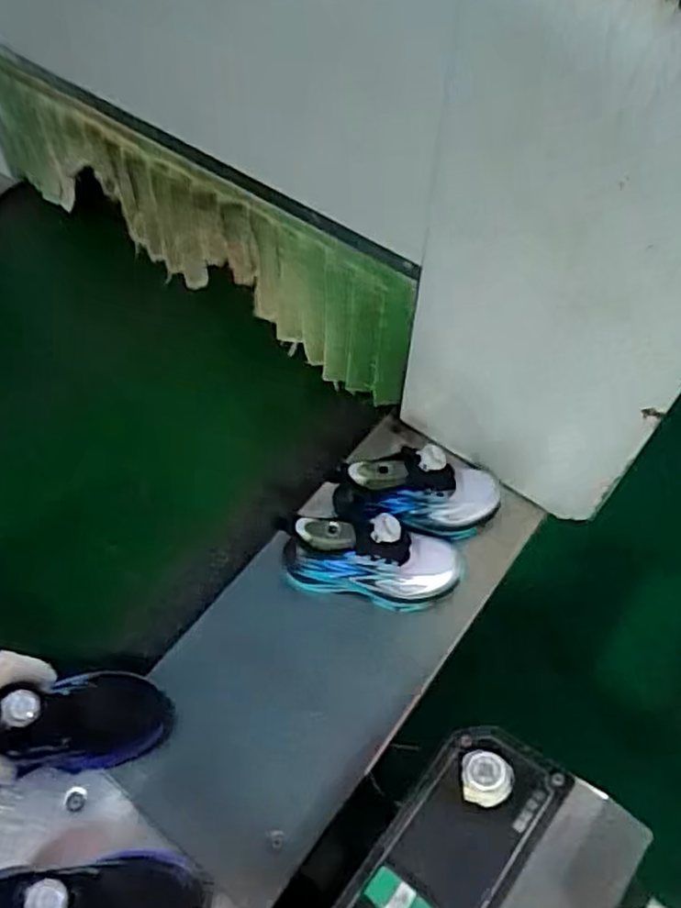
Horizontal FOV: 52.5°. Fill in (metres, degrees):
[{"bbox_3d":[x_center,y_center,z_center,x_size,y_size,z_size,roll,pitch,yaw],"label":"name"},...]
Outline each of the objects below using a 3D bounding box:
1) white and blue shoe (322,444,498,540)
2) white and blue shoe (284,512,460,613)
[{"bbox_3d":[0.088,0.043,0.782,0.194,0.096,0.078,-1,58,-2],"label":"white and blue shoe"},{"bbox_3d":[0.034,0.110,0.746,0.196,0.103,0.083,2,58,0],"label":"white and blue shoe"}]

